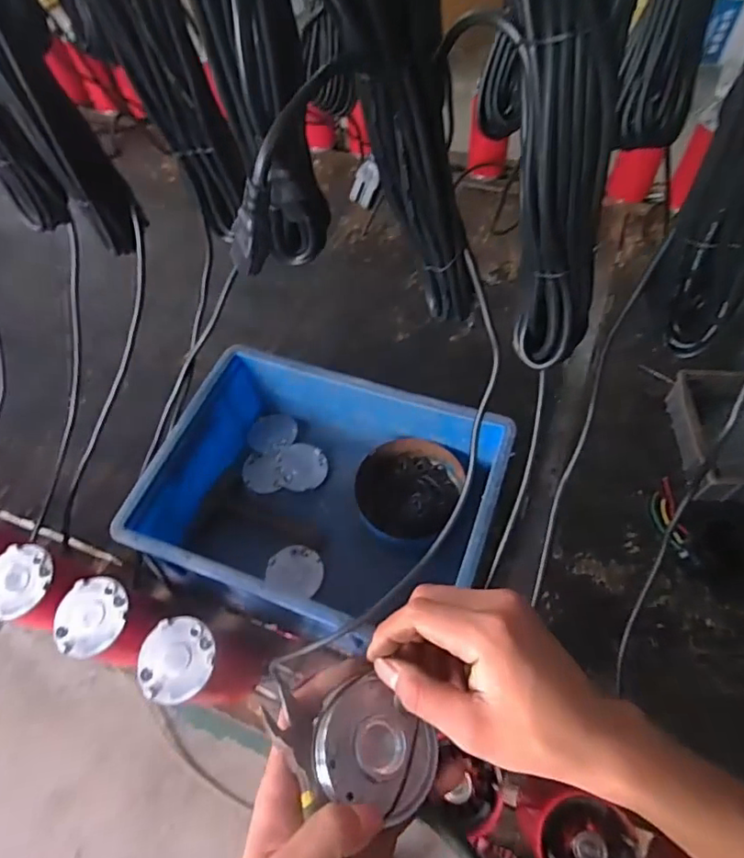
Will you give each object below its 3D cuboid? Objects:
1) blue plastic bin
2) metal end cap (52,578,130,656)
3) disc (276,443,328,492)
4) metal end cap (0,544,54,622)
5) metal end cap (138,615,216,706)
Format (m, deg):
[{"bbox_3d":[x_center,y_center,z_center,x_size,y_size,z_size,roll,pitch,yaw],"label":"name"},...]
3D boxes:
[{"bbox_3d":[-0.059,0.093,0.697,0.405,0.153,0.296,17,62,14],"label":"blue plastic bin"},{"bbox_3d":[-0.284,0.188,0.549,0.069,0.012,0.075,-2,59,3],"label":"metal end cap"},{"bbox_3d":[-0.101,0.055,0.789,0.071,0.010,0.073,-2,59,3],"label":"disc"},{"bbox_3d":[-0.377,0.160,0.577,0.074,0.010,0.076,-2,59,3],"label":"metal end cap"},{"bbox_3d":[-0.188,0.220,0.522,0.073,0.009,0.073,-2,59,3],"label":"metal end cap"}]

